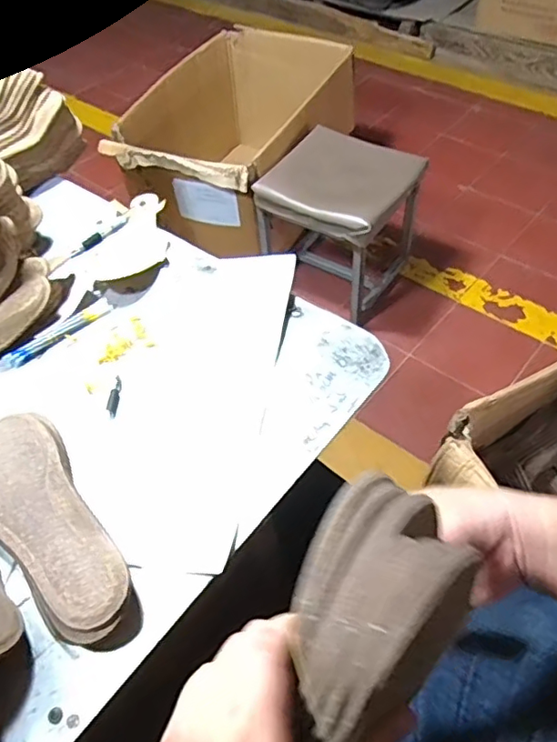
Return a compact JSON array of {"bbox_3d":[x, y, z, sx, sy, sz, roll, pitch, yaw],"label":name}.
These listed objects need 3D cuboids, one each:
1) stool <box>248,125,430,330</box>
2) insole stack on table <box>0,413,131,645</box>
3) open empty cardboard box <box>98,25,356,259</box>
[{"bbox_3d":[0.132,-0.314,1.244,0.257,0.316,0.265,28,58,24],"label":"stool"},{"bbox_3d":[-0.207,0.127,0.496,0.085,0.029,0.243,-32,56,-21],"label":"insole stack on table"},{"bbox_3d":[-0.097,-0.543,1.421,0.419,0.314,0.600,18,55,17],"label":"open empty cardboard box"}]

